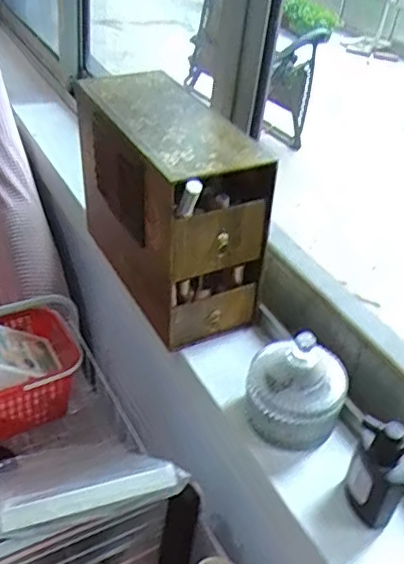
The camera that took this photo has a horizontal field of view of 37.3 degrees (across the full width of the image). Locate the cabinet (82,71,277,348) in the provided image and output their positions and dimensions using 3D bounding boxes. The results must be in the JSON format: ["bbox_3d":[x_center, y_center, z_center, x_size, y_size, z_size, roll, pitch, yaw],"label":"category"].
[{"bbox_3d":[-0.049,-0.101,0.764,0.148,0.232,0.278,-13,41,-26],"label":"cabinet"}]

